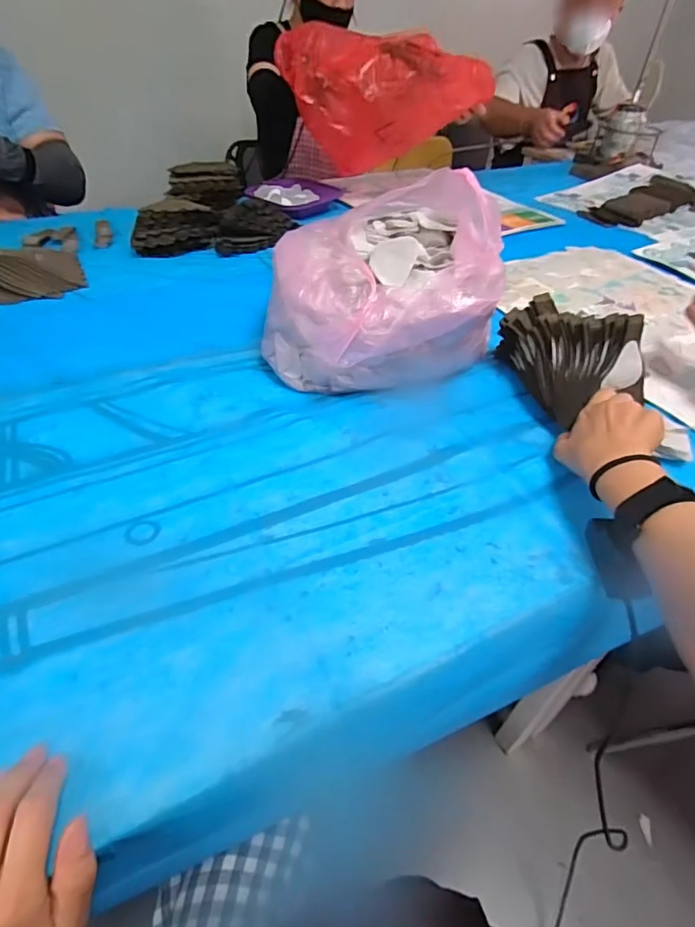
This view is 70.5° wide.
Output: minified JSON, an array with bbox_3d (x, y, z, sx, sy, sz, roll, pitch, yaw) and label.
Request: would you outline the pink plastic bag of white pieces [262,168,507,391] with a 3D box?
[{"bbox_3d":[0.058,-0.222,0.636,0.267,0.178,0.300,19,46,17],"label":"pink plastic bag of white pieces"}]

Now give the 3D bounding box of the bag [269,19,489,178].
[{"bbox_3d":[0.079,-0.791,1.082,0.406,0.244,0.178,-9,45,-11],"label":"bag"}]

